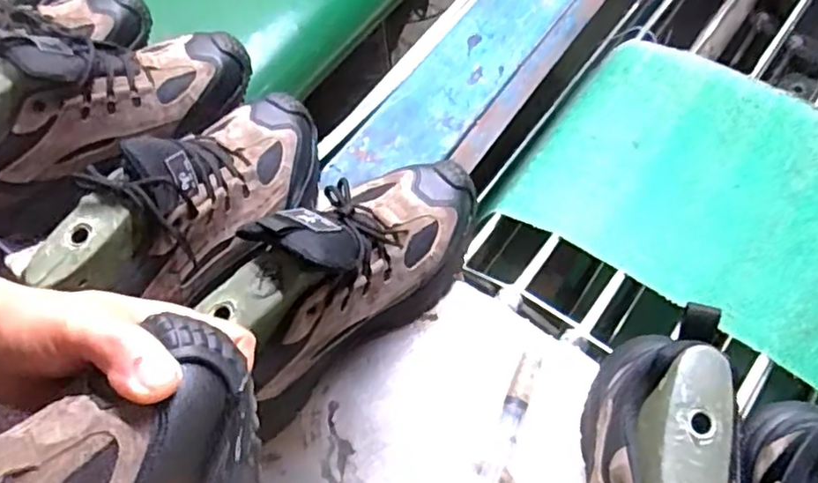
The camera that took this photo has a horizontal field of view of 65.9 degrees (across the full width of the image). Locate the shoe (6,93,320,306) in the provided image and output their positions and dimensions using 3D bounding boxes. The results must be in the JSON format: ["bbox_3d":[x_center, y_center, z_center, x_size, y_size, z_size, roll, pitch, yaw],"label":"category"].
[{"bbox_3d":[-0.171,-0.046,0.523,0.102,0.108,0.261,30,41,17],"label":"shoe"}]

